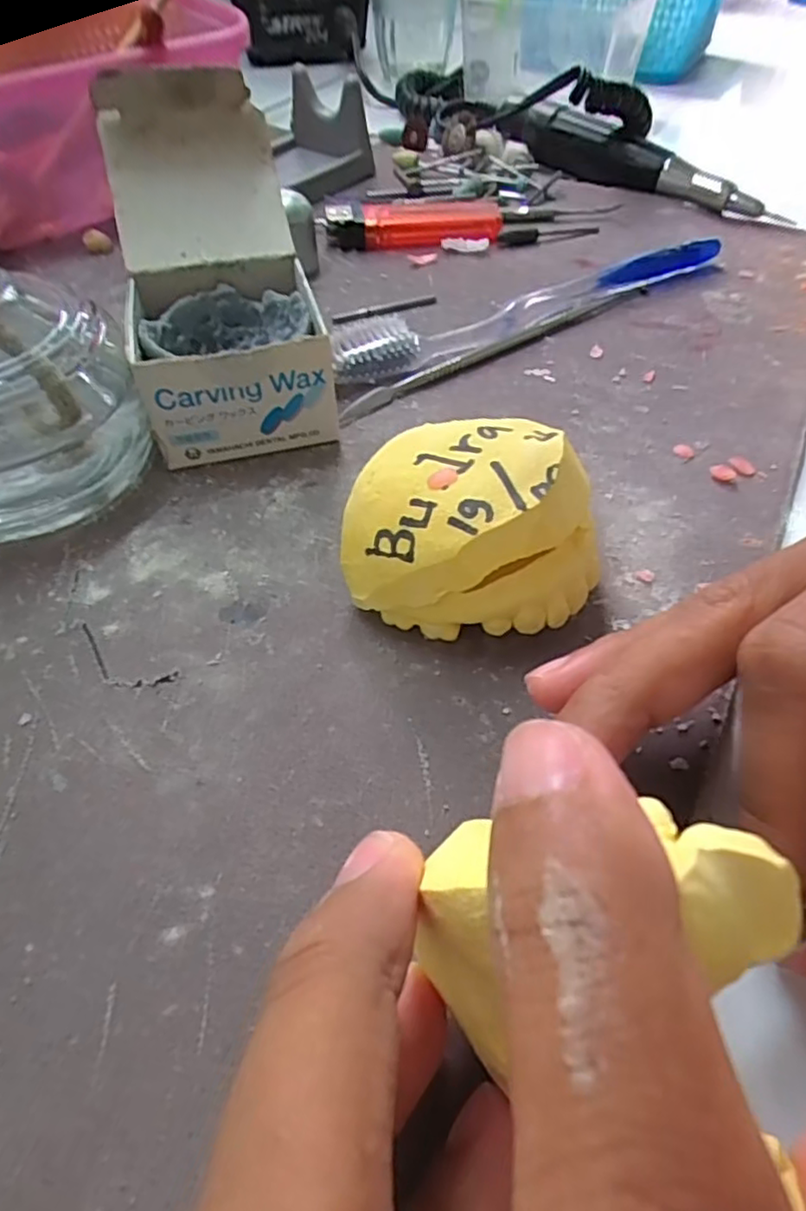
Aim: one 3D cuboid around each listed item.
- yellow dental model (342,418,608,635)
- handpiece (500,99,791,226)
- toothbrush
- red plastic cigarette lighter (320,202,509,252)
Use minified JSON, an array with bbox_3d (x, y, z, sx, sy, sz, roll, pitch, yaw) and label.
[{"bbox_3d":[0.015,-0.019,0.159,0.059,0.036,0.055,-3,52,-4],"label":"yellow dental model"},{"bbox_3d":[0.118,-0.225,0.332,0.147,0.024,0.025,33,58,24],"label":"handpiece"},{"bbox_3d":[0.056,-0.117,0.252,0.182,0.013,0.020,-24,55,-19],"label":"toothbrush"},{"bbox_3d":[0.005,-0.175,0.298,0.081,0.013,0.022,-6,51,-5],"label":"red plastic cigarette lighter"}]

